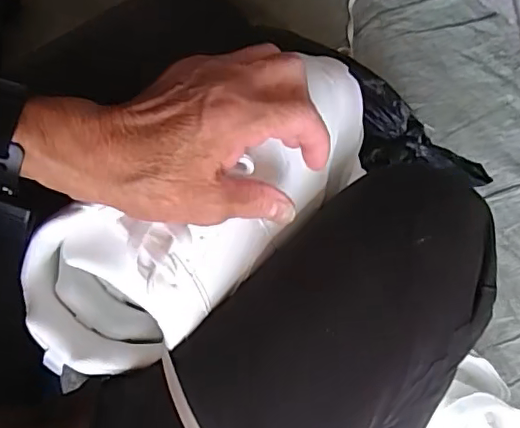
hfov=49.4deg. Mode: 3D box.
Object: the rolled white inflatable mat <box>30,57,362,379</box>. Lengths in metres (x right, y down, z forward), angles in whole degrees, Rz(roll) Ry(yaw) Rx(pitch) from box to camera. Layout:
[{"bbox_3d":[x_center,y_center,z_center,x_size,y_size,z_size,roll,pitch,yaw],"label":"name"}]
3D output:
[{"bbox_3d":[-0.017,-0.006,0.356,0.270,0.084,0.090,-35,75,-21],"label":"rolled white inflatable mat"}]

